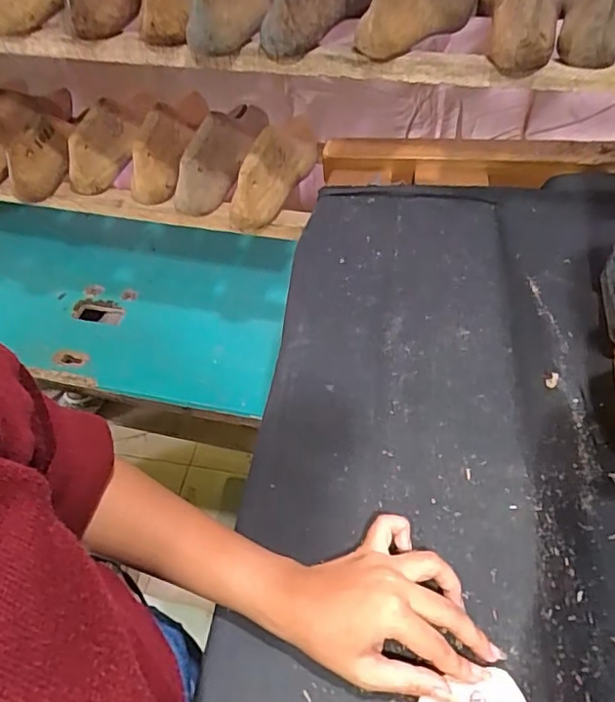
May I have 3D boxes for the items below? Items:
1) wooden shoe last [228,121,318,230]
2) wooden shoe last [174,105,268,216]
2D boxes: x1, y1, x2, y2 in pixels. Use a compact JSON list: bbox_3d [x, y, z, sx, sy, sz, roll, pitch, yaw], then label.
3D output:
[{"bbox_3d":[-0.032,-0.247,0.718,0.060,0.076,0.218,20,53,15],"label":"wooden shoe last"},{"bbox_3d":[-0.102,-0.289,0.757,0.069,0.077,0.256,13,54,13],"label":"wooden shoe last"}]

